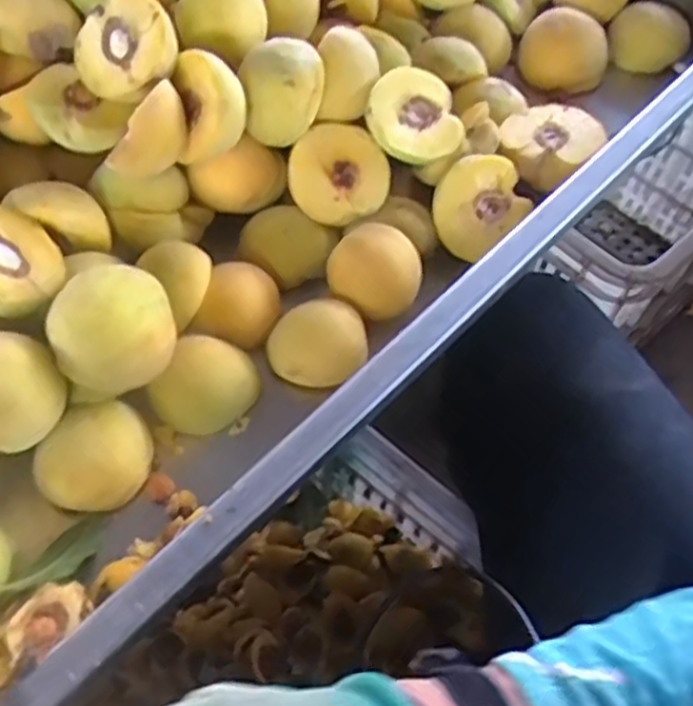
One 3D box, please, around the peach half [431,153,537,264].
[{"bbox_3d":[0.086,-0.101,0.505,0.067,0.031,0.056,-44,98,-8],"label":"peach half"}]

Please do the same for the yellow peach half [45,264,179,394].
[{"bbox_3d":[-0.128,-0.012,0.405,0.063,0.063,0.036,-22,32,-10],"label":"yellow peach half"}]

